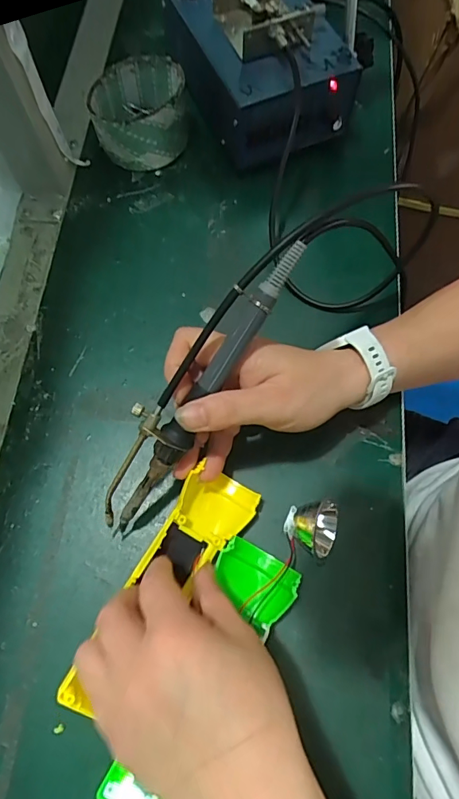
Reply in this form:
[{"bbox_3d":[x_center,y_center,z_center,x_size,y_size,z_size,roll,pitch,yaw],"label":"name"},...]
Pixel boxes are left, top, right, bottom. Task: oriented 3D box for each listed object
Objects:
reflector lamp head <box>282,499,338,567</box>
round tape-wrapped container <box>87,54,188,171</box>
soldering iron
[{"bbox_3d":[0.055,0.086,0.308,0.033,0.027,0.038,19,73,8],"label":"reflector lamp head"},{"bbox_3d":[-0.081,-0.266,0.423,0.081,0.051,0.082,-1,71,2],"label":"round tape-wrapped container"},{"bbox_3d":[-0.024,-0.005,0.271,0.033,0.017,0.202,39,105,14],"label":"soldering iron"}]

